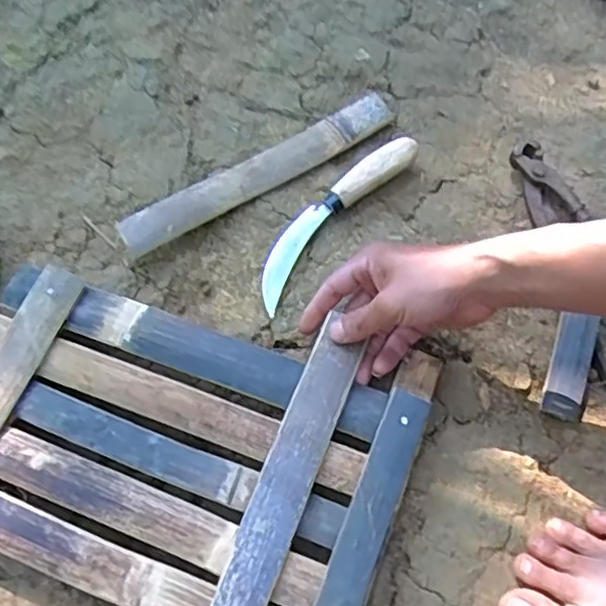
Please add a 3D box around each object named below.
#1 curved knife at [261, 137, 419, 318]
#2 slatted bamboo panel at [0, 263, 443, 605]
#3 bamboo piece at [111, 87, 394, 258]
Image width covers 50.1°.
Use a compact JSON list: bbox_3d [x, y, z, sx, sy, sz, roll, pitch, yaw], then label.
[{"bbox_3d":[0.025,-0.078,0.571,0.041,0.028,0.195,40,75,14],"label":"curved knife"},{"bbox_3d":[-0.100,0.107,0.489,0.347,0.050,0.237,21,71,8],"label":"slatted bamboo panel"},{"bbox_3d":[-0.037,-0.121,0.590,0.273,0.020,0.040,-30,72,-10],"label":"bamboo piece"}]

